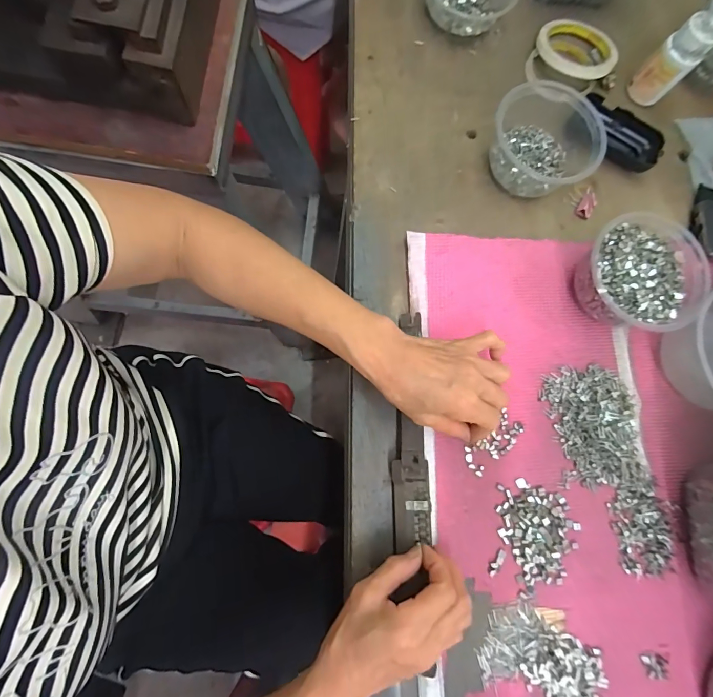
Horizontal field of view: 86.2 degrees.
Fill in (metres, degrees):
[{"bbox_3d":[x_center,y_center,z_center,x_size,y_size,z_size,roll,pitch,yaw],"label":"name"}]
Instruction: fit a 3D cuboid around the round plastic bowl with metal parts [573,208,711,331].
[{"bbox_3d":[0.282,-0.074,0.390,0.118,0.062,0.113,1,79,-5],"label":"round plastic bowl with metal parts"}]

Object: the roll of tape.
[{"bbox_3d":[0.276,-0.372,0.469,0.094,0.018,0.094,1,80,-6],"label":"roll of tape"}]

